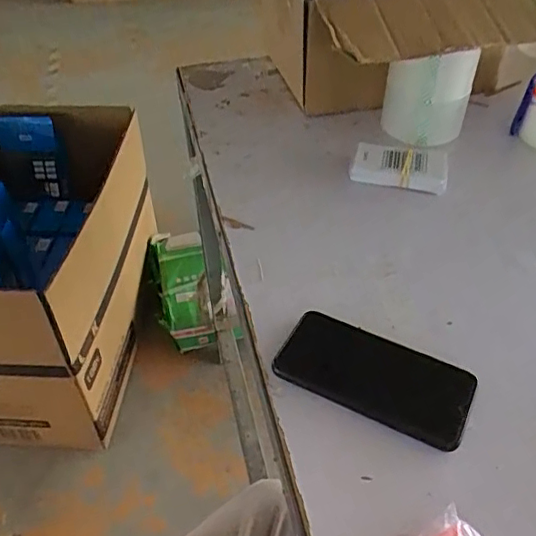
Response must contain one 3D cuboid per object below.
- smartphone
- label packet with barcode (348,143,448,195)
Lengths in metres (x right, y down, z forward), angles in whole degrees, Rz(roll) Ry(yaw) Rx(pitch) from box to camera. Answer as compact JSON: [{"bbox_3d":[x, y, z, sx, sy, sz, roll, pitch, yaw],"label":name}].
[{"bbox_3d":[0.088,0.087,0.467,0.157,0.016,0.075,19,47,20],"label":"smartphone"},{"bbox_3d":[0.158,-0.123,0.681,0.113,0.019,0.069,6,44,8],"label":"label packet with barcode"}]

